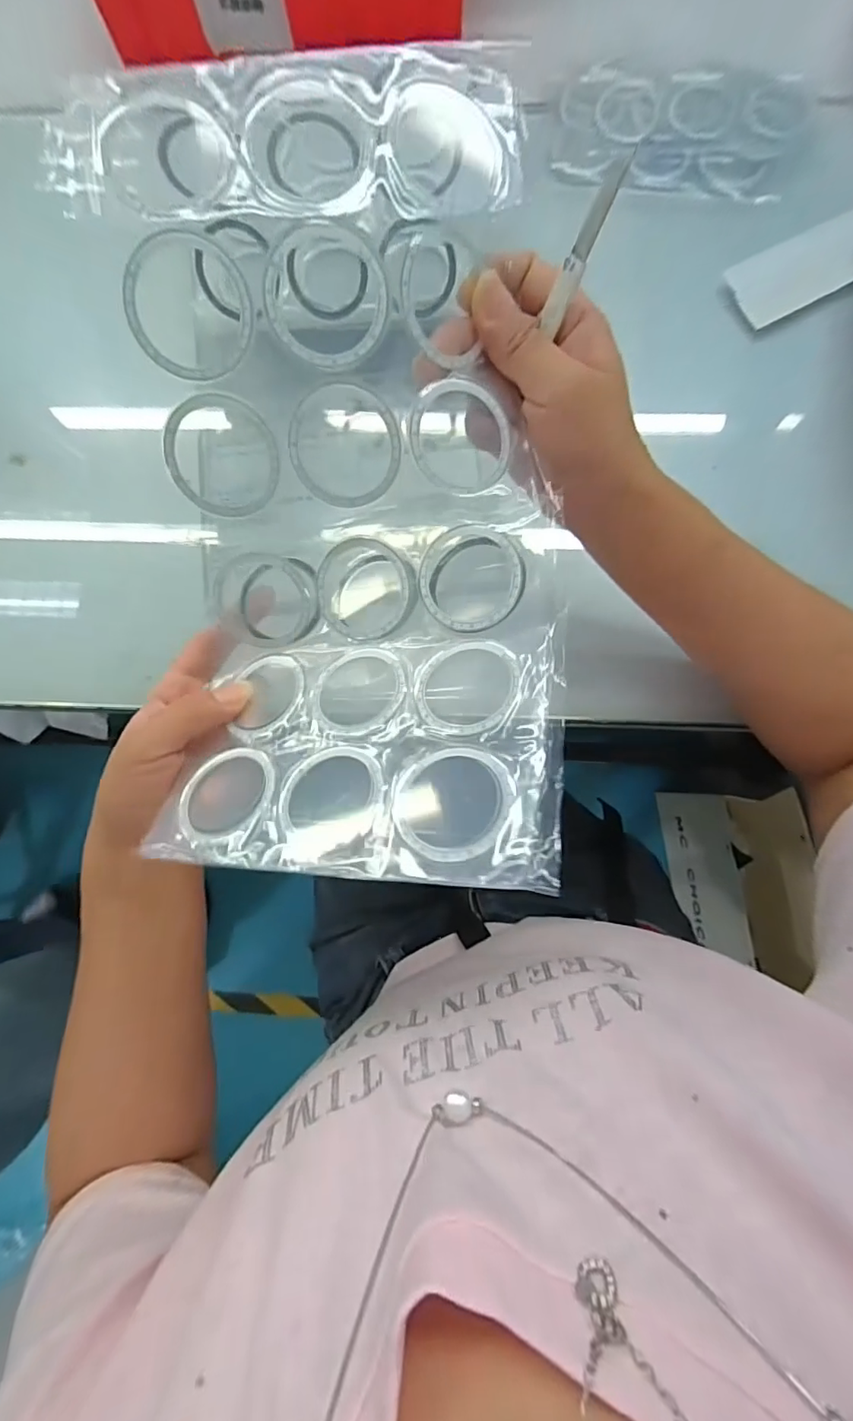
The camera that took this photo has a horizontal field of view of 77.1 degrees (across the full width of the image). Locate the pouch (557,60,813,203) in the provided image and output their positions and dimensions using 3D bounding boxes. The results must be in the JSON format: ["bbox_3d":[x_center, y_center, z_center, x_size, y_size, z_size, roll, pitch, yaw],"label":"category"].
[{"bbox_3d":[0.197,-0.447,0.418,0.186,0.016,0.115,6,83,2],"label":"pouch"}]

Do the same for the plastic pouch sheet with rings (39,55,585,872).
[{"bbox_3d":[-0.034,-0.095,0.244,0.168,0.105,0.318,-2,92,1],"label":"plastic pouch sheet with rings"}]

